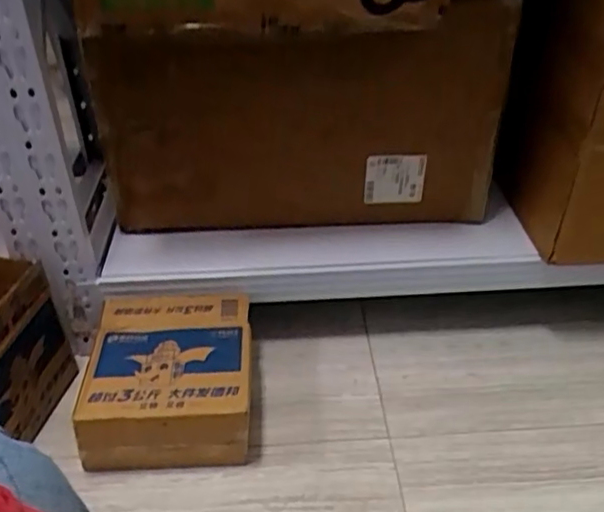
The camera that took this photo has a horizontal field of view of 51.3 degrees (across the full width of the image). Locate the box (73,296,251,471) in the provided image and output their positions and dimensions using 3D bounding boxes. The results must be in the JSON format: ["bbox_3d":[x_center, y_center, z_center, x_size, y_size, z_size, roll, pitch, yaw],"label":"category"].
[{"bbox_3d":[-0.164,0.157,0.807,0.198,0.098,0.211,-3,36,-2],"label":"box"}]

